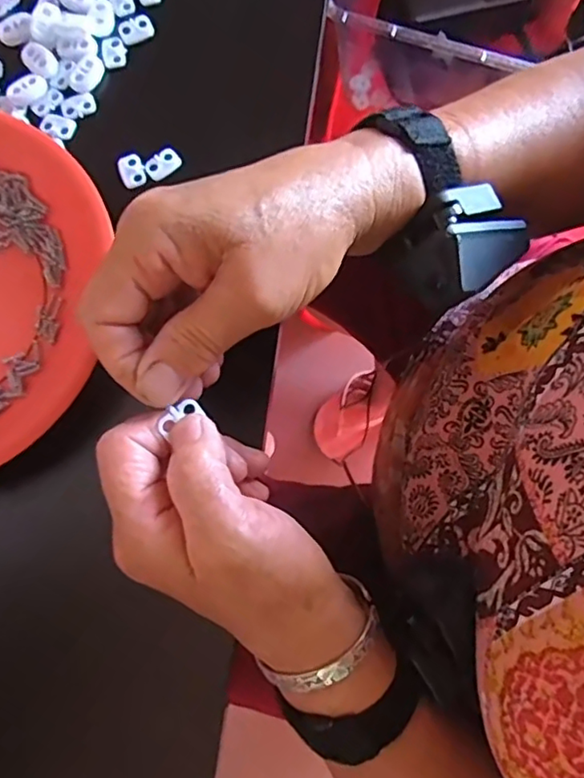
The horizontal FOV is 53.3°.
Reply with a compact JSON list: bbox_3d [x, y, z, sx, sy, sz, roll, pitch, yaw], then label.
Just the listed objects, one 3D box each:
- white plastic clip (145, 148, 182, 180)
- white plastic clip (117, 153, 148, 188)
[{"bbox_3d":[-0.070,-0.122,0.316,0.019,0.004,0.013,-38,80,-6],"label":"white plastic clip"},{"bbox_3d":[-0.087,-0.119,0.316,0.014,0.004,0.019,-23,79,-3],"label":"white plastic clip"}]

